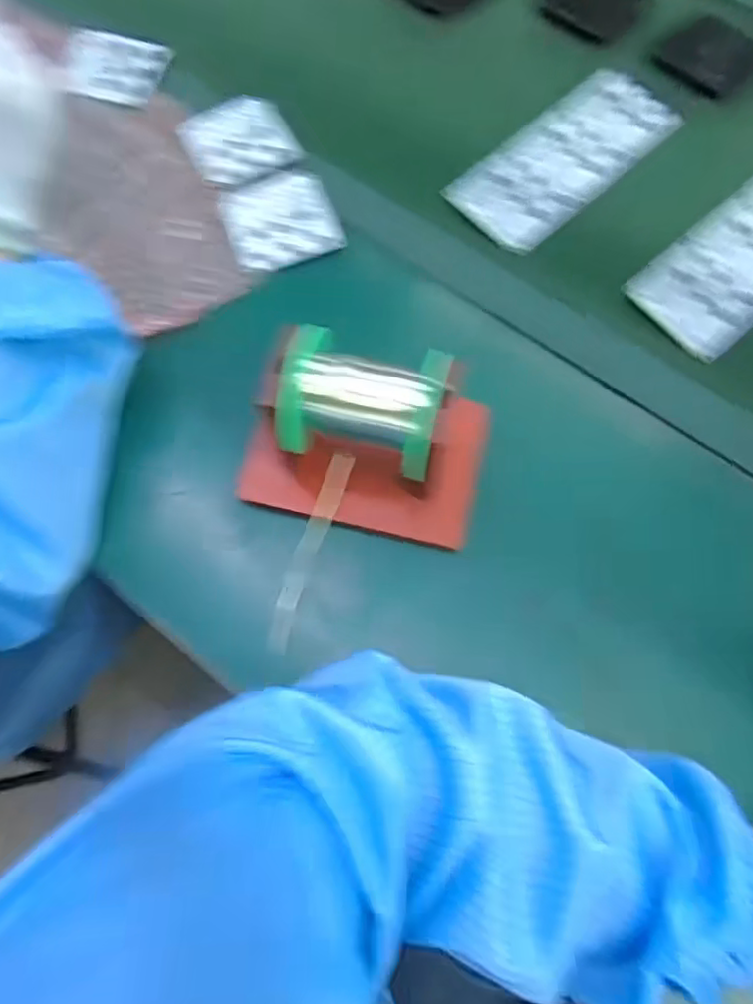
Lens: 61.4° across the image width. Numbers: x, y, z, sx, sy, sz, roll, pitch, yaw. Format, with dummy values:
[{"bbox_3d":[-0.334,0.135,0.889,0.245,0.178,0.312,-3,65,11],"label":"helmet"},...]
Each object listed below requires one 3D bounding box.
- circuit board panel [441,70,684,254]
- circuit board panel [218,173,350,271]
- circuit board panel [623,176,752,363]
[{"bbox_3d":[0.154,-0.282,0.510,0.088,0.004,0.217,42,72,14],"label":"circuit board panel"},{"bbox_3d":[-0.072,-0.212,0.467,0.076,0.006,0.083,-18,69,-9],"label":"circuit board panel"},{"bbox_3d":[0.283,-0.192,0.475,0.217,0.005,0.084,-39,74,-16],"label":"circuit board panel"}]

